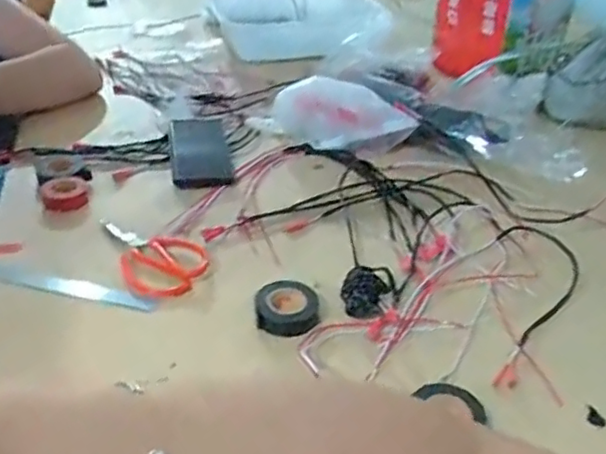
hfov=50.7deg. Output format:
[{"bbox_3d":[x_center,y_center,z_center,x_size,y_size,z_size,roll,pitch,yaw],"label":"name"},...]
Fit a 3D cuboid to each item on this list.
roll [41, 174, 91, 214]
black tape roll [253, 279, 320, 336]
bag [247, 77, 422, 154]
[{"bbox_3d":[-0.281,-0.040,0.758,0.052,0.021,0.050,-13,37,-23],"label":"roll"},{"bbox_3d":[-0.015,0.074,0.599,0.059,0.022,0.067,-1,34,-6],"label":"black tape roll"},{"bbox_3d":[0.039,-0.156,0.878,0.225,0.080,0.072,11,35,12],"label":"bag"}]

